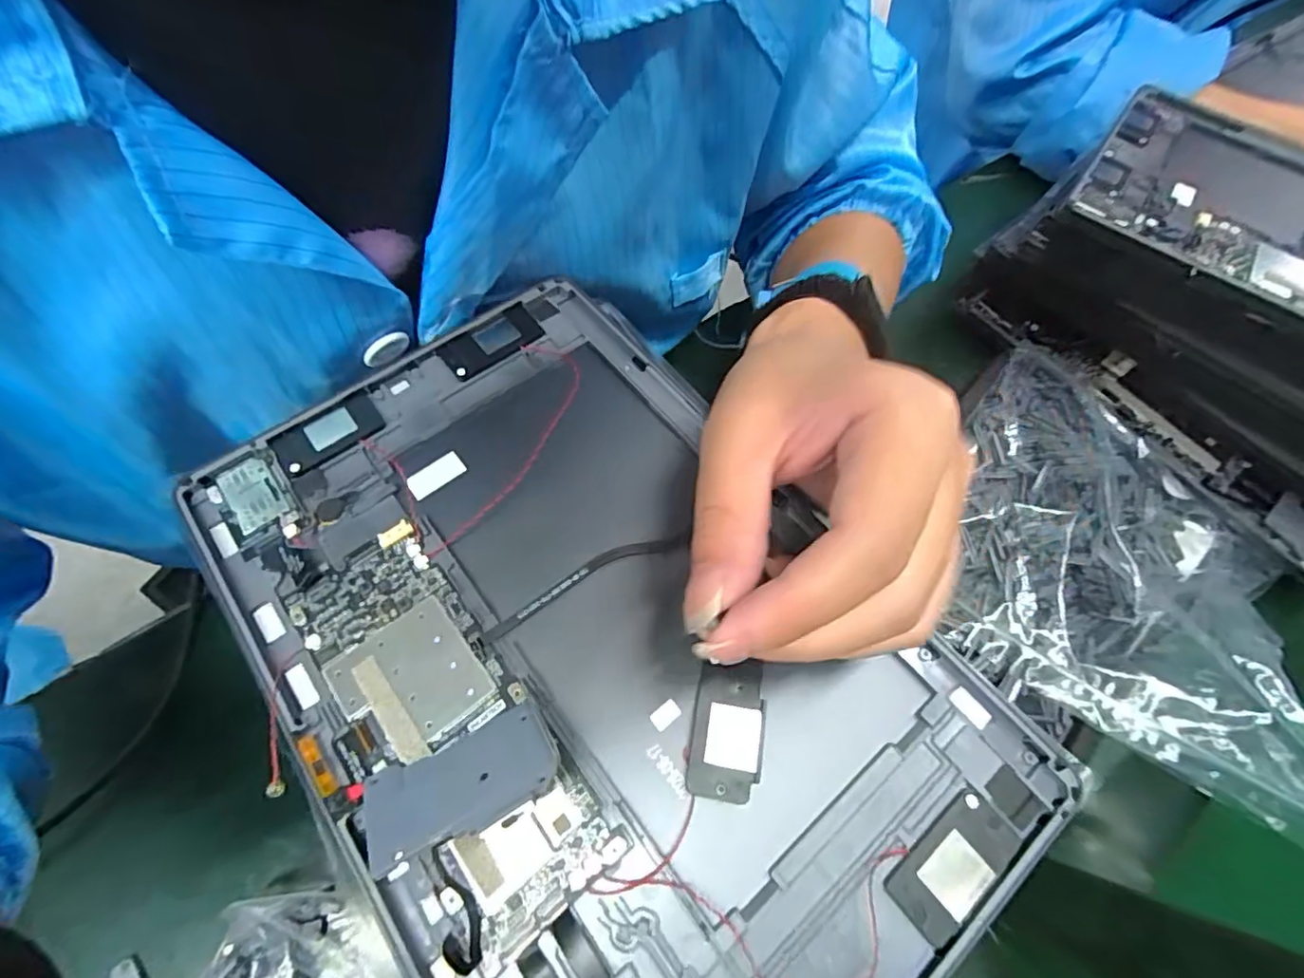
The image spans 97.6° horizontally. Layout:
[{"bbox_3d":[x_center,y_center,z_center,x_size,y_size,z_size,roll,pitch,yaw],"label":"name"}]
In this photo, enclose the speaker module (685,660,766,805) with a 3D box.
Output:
[{"bbox_3d":[0.022,0.070,0.167,0.021,0.005,0.037,8,71,2],"label":"speaker module"}]

